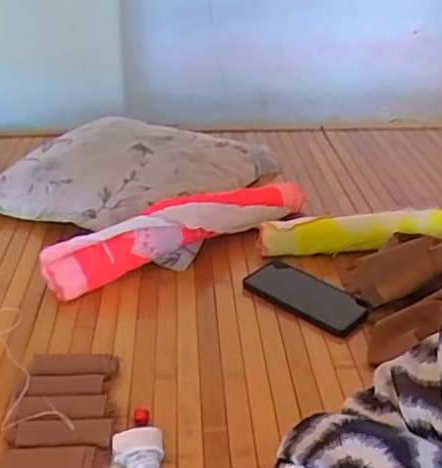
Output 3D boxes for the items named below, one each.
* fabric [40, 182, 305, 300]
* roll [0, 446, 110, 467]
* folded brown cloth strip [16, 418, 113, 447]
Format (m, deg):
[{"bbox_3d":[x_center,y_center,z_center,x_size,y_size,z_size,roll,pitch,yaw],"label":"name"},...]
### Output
[{"bbox_3d":[-0.047,-0.010,0.905,0.431,0.087,0.052,-15,33,-27],"label":"fabric"},{"bbox_3d":[-0.155,0.217,0.568,0.098,0.015,0.034,0,29,-3],"label":"roll"},{"bbox_3d":[-0.155,0.197,0.597,0.091,0.015,0.033,-1,29,-4],"label":"folded brown cloth strip"}]

